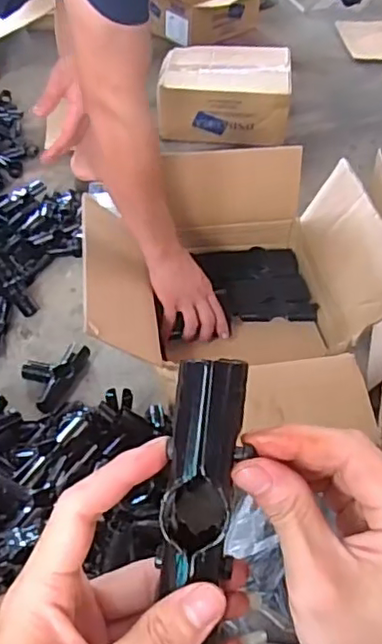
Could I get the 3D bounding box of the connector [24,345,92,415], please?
[{"bbox_3d":[-0.234,0.086,1.008,0.082,0.034,0.137,18,48,15],"label":"connector"}]

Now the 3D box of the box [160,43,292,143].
[{"bbox_3d":[0.089,-0.612,1.618,0.333,0.139,0.304,5,46,3],"label":"box"}]

